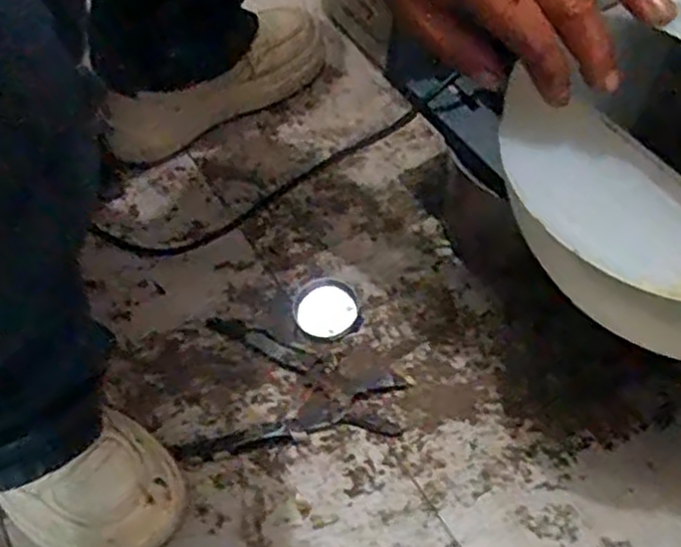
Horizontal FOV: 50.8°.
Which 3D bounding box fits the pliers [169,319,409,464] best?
[{"bbox_3d":[-0.037,0.095,0.560,0.163,0.009,0.122,5,57,8],"label":"pliers"}]

